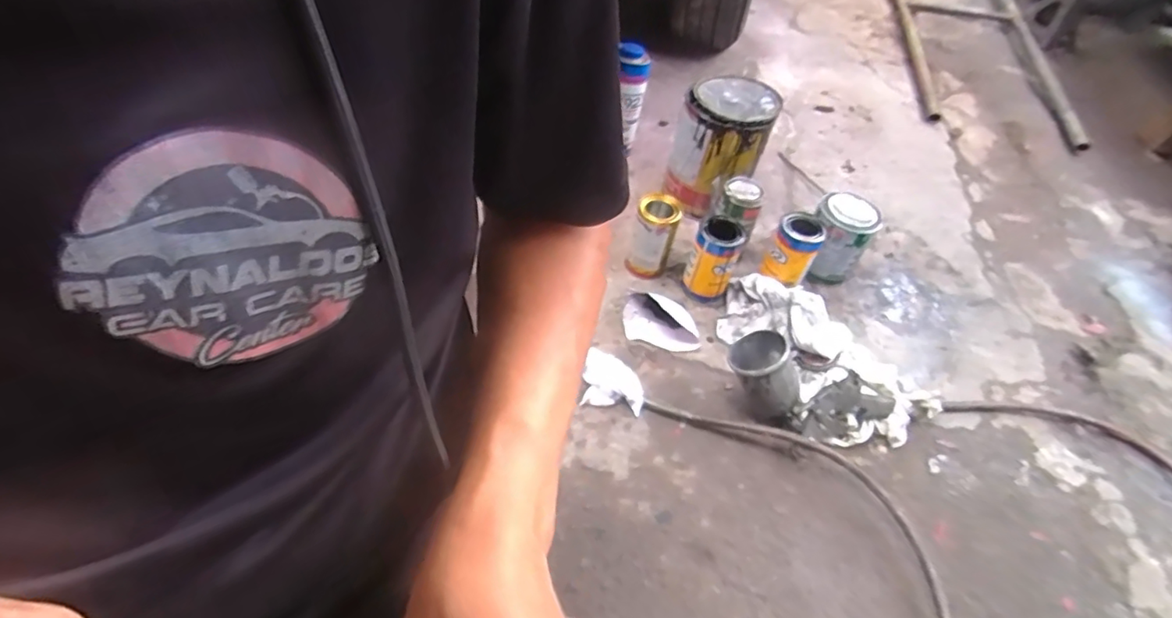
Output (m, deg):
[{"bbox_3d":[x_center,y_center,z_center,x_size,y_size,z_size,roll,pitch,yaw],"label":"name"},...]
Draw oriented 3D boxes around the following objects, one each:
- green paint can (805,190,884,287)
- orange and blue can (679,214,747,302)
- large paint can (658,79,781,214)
[{"bbox_3d":[0.428,-0.113,1.001,0.092,0.152,0.093,1,49,-6],"label":"green paint can"},{"bbox_3d":[0.205,-0.080,0.937,0.073,0.123,0.068,3,50,-4],"label":"orange and blue can"},{"bbox_3d":[0.245,-0.297,1.060,0.156,0.187,0.157,20,50,10],"label":"large paint can"}]

